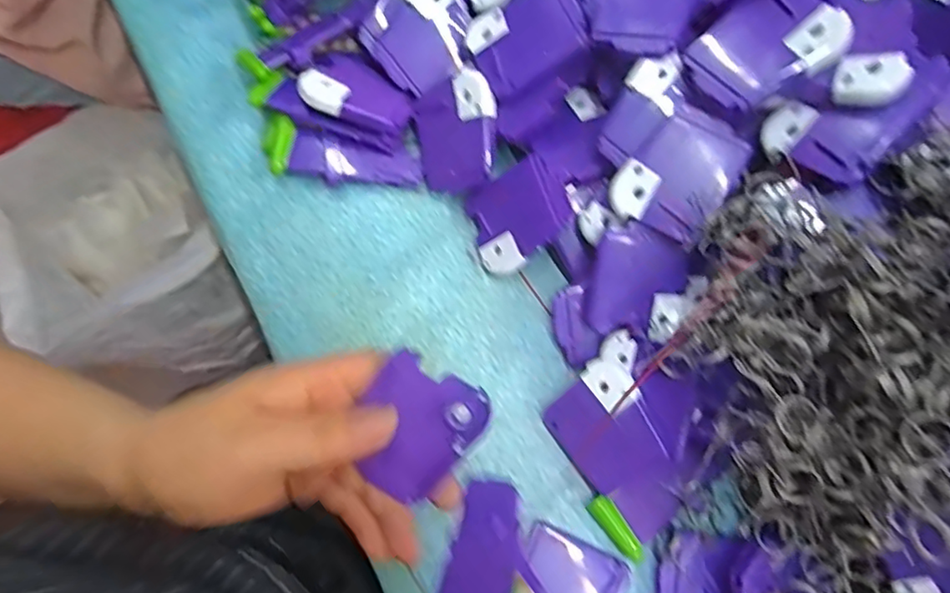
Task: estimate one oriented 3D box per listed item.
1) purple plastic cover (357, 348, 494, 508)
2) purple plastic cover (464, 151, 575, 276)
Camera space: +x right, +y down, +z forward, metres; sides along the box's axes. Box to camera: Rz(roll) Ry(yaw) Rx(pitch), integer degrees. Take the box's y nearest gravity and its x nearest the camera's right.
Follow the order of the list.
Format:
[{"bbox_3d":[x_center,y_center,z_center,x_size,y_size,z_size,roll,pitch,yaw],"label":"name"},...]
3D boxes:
[{"bbox_3d":[-0.026,0.055,0.257,0.050,0.011,0.057,41,81,8],"label":"purple plastic cover"},{"bbox_3d":[0.024,-0.045,0.337,0.060,0.007,0.049,-32,77,32],"label":"purple plastic cover"}]

